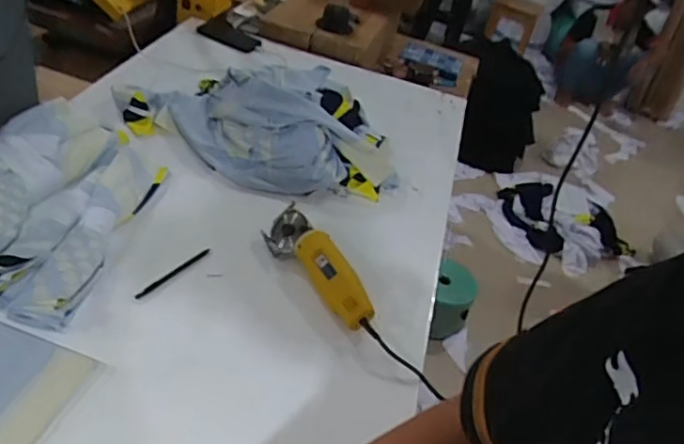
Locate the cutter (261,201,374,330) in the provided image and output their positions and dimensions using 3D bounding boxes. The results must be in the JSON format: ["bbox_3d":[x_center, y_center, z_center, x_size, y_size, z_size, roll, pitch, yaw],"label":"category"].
[{"bbox_3d":[-0.031,0.062,0.891,0.080,0.057,0.247,-21,50,-36],"label":"cutter"}]

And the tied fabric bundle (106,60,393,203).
[{"bbox_3d":[-0.170,-0.195,1.114,0.560,0.142,0.273,7,39,-9],"label":"tied fabric bundle"}]

